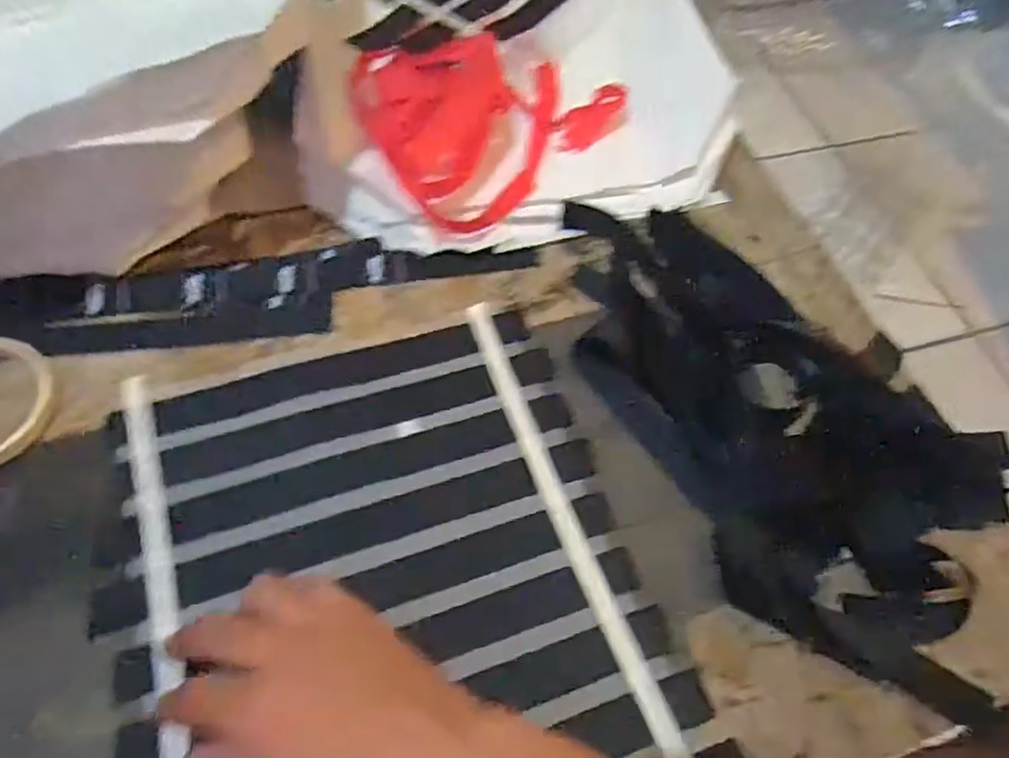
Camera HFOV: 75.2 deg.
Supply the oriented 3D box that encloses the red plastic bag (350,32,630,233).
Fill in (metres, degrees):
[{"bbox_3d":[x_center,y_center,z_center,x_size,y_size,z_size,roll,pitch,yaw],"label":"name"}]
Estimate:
[{"bbox_3d":[-0.025,-0.217,0.513,0.169,0.084,0.191,41,64,19],"label":"red plastic bag"}]

